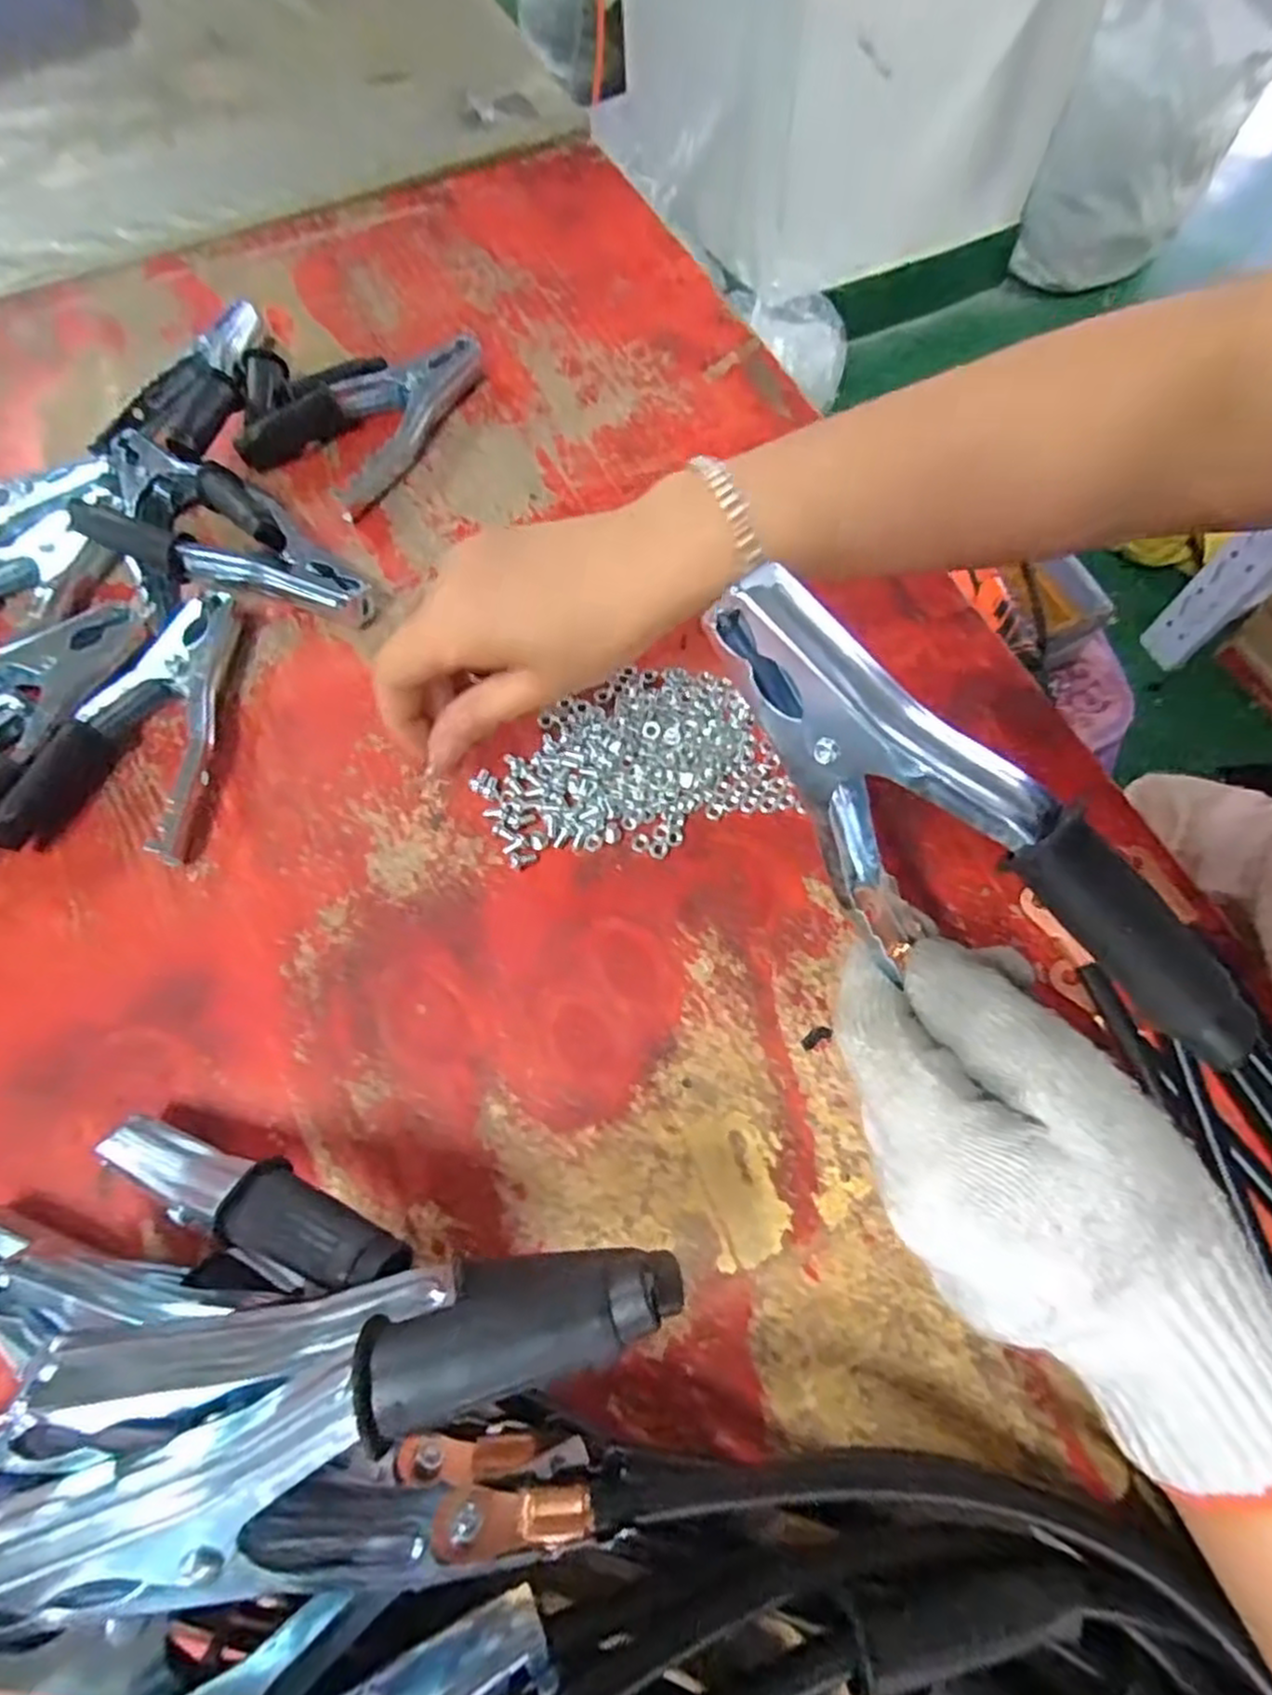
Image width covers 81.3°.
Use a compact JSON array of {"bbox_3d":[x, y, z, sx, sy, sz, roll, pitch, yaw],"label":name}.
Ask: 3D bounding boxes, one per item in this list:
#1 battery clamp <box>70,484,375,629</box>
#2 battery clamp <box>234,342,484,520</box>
[{"bbox_3d":[-0.197,-0.154,0.374,0.142,0.037,0.068,22,69,11],"label":"battery clamp"},{"bbox_3d":[-0.151,-0.253,0.422,0.085,0.025,0.131,28,71,13],"label":"battery clamp"}]

